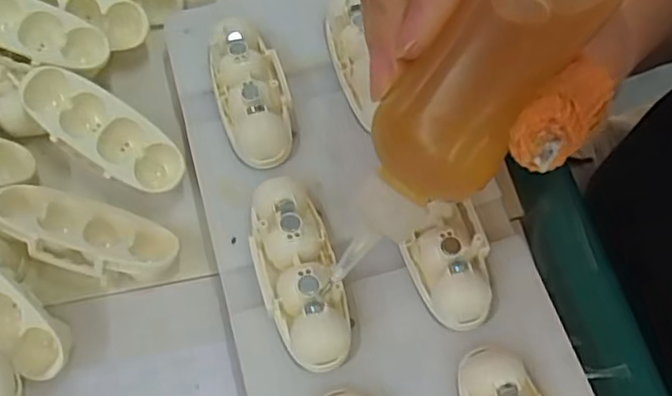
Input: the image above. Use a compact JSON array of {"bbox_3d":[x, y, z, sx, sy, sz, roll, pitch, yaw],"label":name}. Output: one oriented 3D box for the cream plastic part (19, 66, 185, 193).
[{"bbox_3d":[-0.085,-0.023,0.247,0.061,0.016,0.022,35,68,-1],"label":"cream plastic part"}]

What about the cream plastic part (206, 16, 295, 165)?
[{"bbox_3d":[-0.031,-0.040,0.248,0.025,0.016,0.060,-10,62,-6],"label":"cream plastic part"}]

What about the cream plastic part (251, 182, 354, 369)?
[{"bbox_3d":[-0.012,0.022,0.216,0.024,0.017,0.061,-15,63,-8],"label":"cream plastic part"}]

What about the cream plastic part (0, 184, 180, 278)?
[{"bbox_3d":[-0.087,0.013,0.237,0.062,0.021,0.027,16,63,8],"label":"cream plastic part"}]

